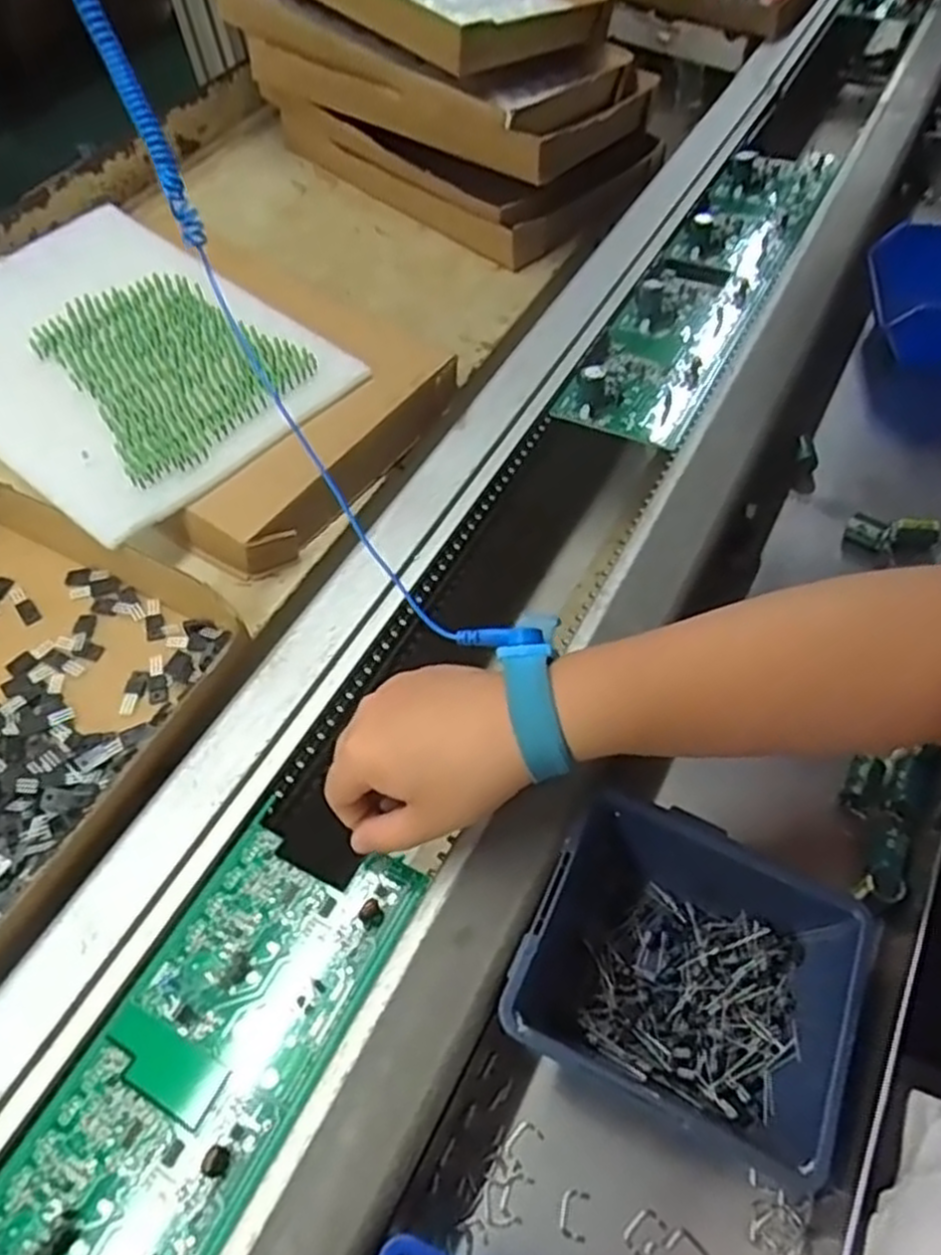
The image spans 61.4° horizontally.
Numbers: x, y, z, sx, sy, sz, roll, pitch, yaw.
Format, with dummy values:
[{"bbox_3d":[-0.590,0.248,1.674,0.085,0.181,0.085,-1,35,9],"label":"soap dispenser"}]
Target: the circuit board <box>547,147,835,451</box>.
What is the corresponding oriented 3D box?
[{"bbox_3d":[0.197,-0.286,0.631,0.088,0.030,0.396,23,60,20],"label":"circuit board"}]

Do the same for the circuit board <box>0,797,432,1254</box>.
[{"bbox_3d":[-0.113,0.182,0.337,0.095,0.007,0.211,22,59,20],"label":"circuit board"}]

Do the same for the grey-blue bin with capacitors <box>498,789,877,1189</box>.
[{"bbox_3d":[0.098,0.154,0.355,0.135,0.060,0.117,20,59,18],"label":"grey-blue bin with capacitors"}]

